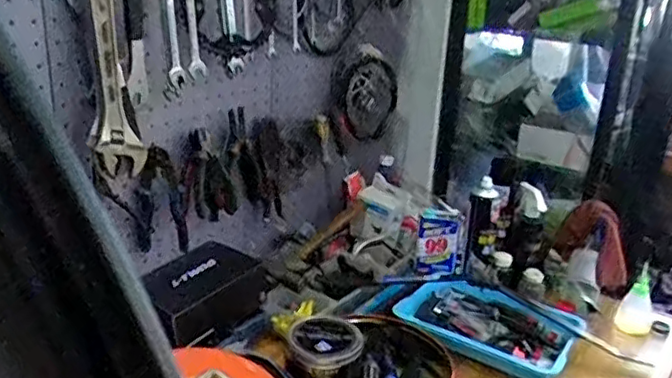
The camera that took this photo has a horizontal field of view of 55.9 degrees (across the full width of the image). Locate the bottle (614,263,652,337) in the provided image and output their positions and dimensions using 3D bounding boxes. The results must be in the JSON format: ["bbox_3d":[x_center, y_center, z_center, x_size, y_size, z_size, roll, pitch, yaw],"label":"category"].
[{"bbox_3d":[0.621,0.231,1.304,0.065,0.149,0.041,13,22,27],"label":"bottle"}]

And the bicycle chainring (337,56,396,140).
[{"bbox_3d":[0.072,-0.195,1.369,0.154,0.176,0.024,-39,39,-26],"label":"bicycle chainring"}]

